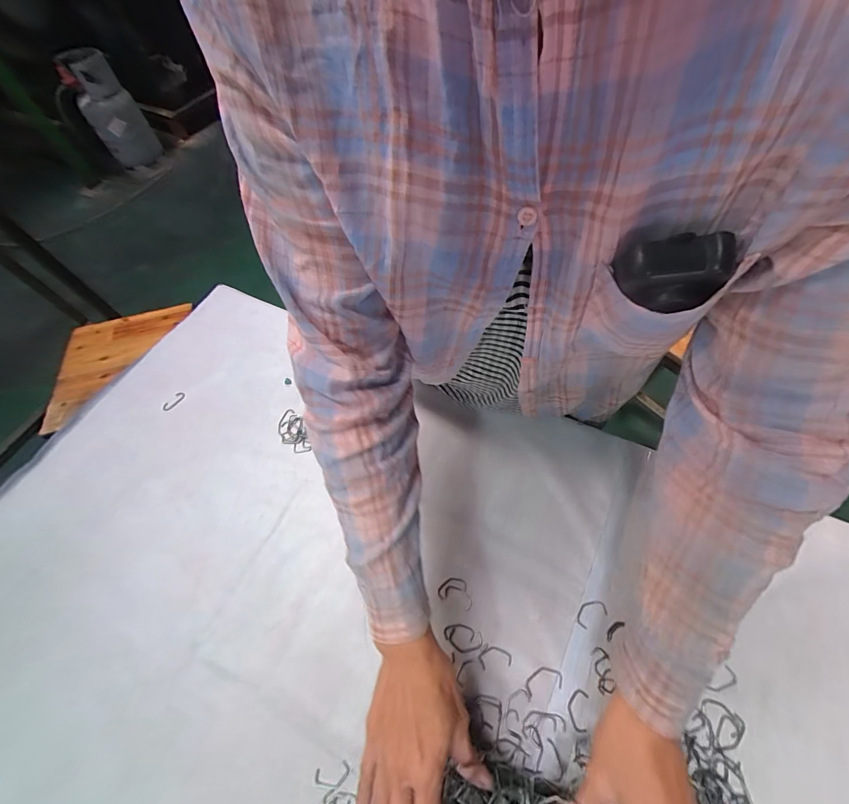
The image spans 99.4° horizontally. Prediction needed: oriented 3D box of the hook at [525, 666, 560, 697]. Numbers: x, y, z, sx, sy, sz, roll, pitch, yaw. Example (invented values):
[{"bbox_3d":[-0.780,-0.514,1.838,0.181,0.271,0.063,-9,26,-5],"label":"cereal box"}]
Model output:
[{"bbox_3d":[0.122,0.286,0.370,0.038,0.004,0.021,-11,60,-3],"label":"hook"}]

